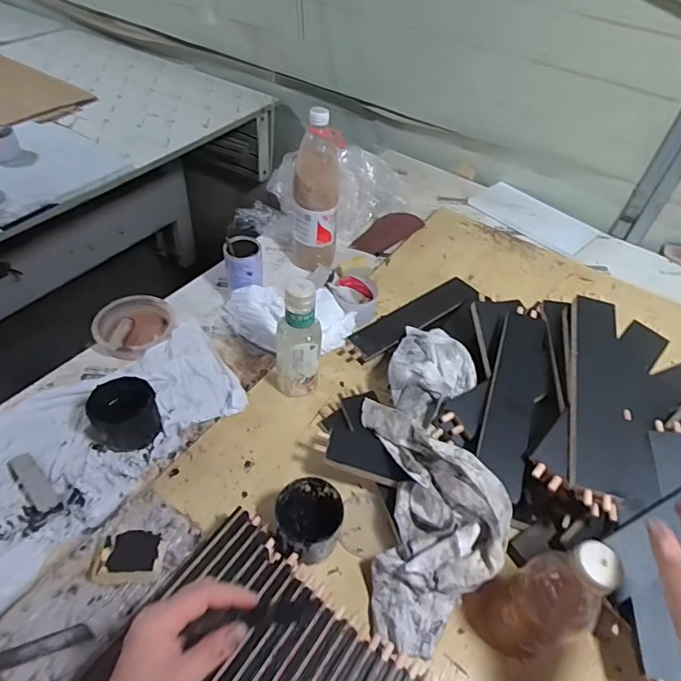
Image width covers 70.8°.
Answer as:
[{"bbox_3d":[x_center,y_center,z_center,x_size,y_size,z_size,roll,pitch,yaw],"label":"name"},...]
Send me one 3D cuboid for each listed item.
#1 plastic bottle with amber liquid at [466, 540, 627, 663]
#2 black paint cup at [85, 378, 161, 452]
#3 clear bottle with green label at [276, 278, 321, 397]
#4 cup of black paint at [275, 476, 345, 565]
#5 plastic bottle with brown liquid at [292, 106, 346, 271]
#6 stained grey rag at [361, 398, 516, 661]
[{"bbox_3d":[0.199,0.260,0.482,0.065,0.205,0.080,-21,53,-23],"label":"plastic bottle with amber liquid"},{"bbox_3d":[-0.301,0.101,0.672,0.080,0.071,0.085,3,48,-3],"label":"black paint cup"},{"bbox_3d":[-0.060,0.008,0.683,0.060,0.200,0.051,-1,48,-7],"label":"clear bottle with green label"},{"bbox_3d":[-0.039,0.218,0.580,0.076,0.075,0.086,11,48,4],"label":"cup of black paint"},{"bbox_3d":[-0.046,-0.267,0.894,0.090,0.276,0.082,3,48,-3],"label":"plastic bottle with brown liquid"},{"bbox_3d":[0.110,0.194,0.584,0.145,0.125,0.297,2,48,-4],"label":"stained grey rag"}]

